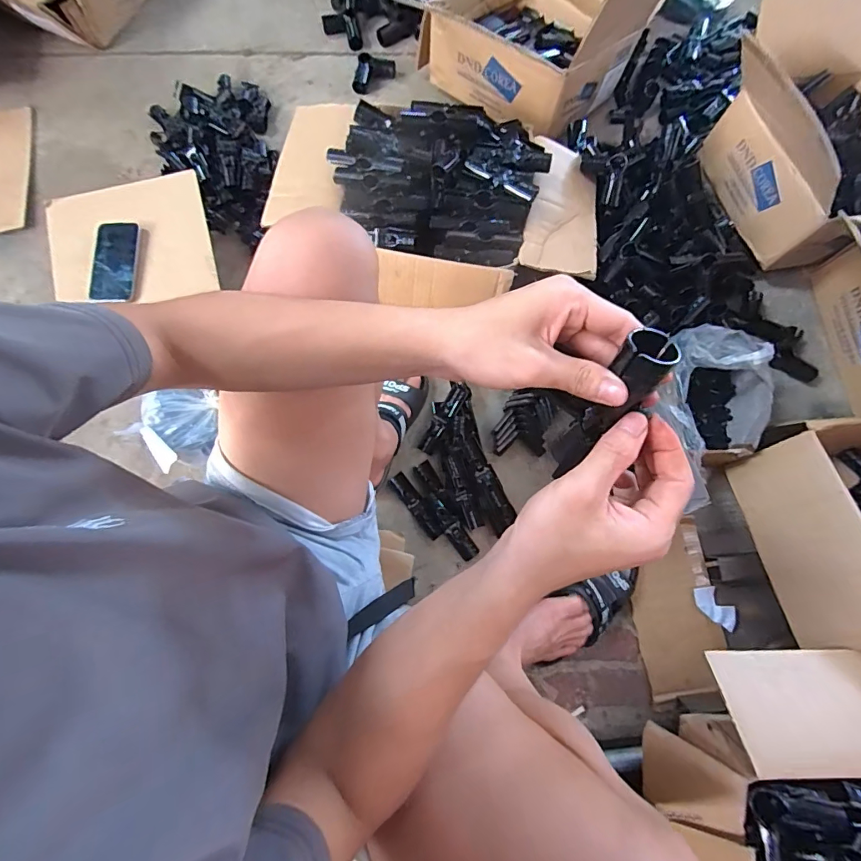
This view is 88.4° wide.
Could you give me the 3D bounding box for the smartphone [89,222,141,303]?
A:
[{"bbox_3d":[-0.539,-0.289,0.757,0.065,0.009,0.132,6,95,-22],"label":"smartphone"}]

